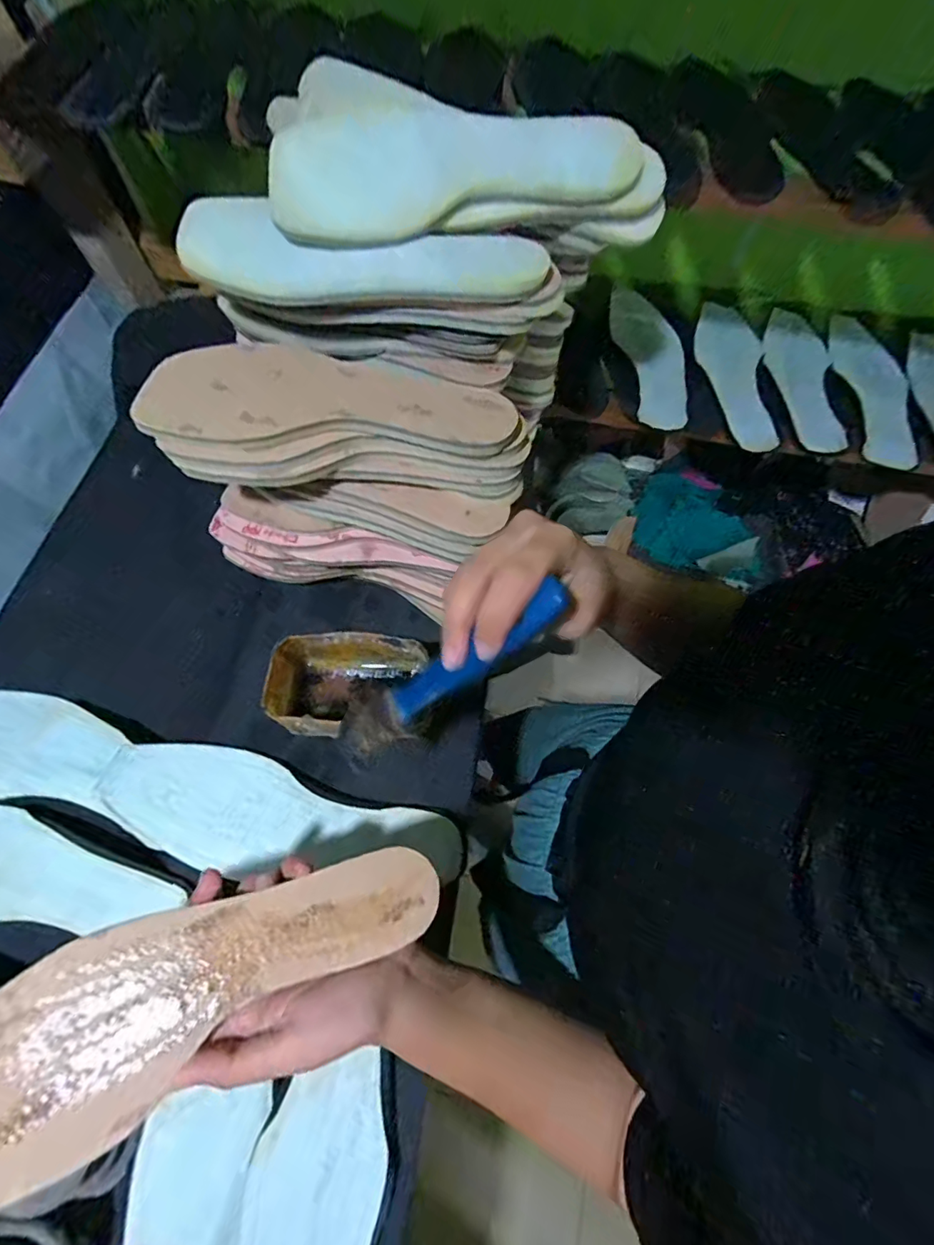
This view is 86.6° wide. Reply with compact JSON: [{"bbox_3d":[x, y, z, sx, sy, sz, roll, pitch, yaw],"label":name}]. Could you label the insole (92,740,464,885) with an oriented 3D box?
[{"bbox_3d":[-0.149,0.158,0.389,0.284,0.013,0.084,17,60,4],"label":"insole"}]

